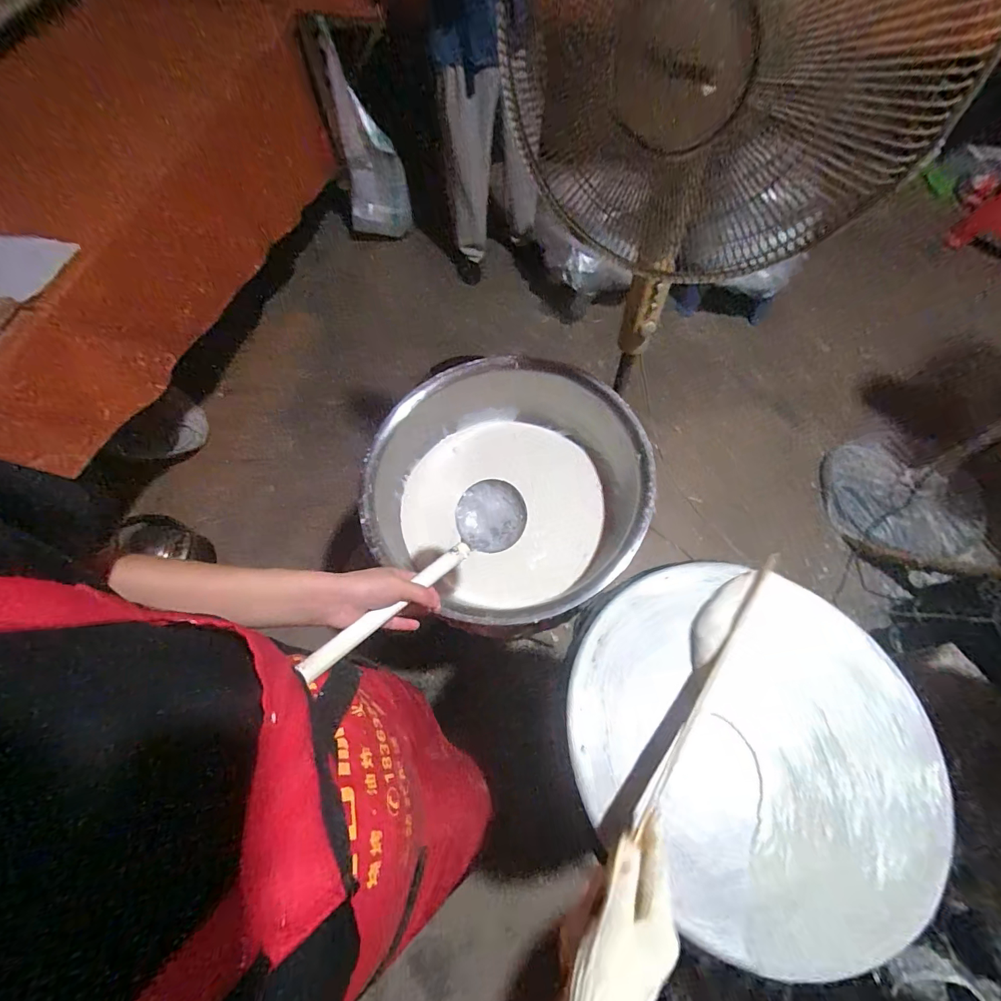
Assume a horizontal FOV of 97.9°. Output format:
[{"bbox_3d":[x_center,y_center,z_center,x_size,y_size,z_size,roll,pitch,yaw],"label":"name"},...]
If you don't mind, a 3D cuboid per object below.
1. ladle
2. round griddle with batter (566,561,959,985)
[{"bbox_3d":[-0.084,0.079,0.492,0.090,0.060,0.313,33,45,19],"label":"ladle"},{"bbox_3d":[0.260,0.248,0.463,0.361,0.025,0.352,-1,62,3],"label":"round griddle with batter"}]

